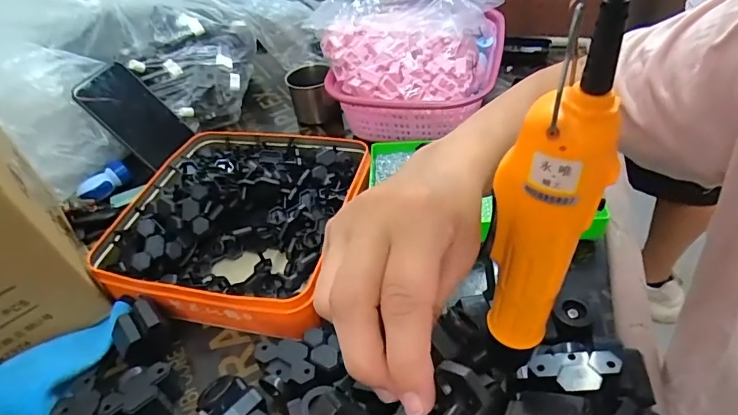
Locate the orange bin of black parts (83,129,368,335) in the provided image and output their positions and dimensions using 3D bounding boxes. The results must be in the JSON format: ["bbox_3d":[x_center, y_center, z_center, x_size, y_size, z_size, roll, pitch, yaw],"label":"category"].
[{"bbox_3d":[-0.137,0.006,0.520,0.237,0.071,0.243,7,44,14],"label":"orange bin of black parts"}]

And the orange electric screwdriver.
[{"bbox_3d":[0.081,0.014,0.228,0.034,0.153,0.033,-14,43,-8],"label":"orange electric screwdriver"}]

